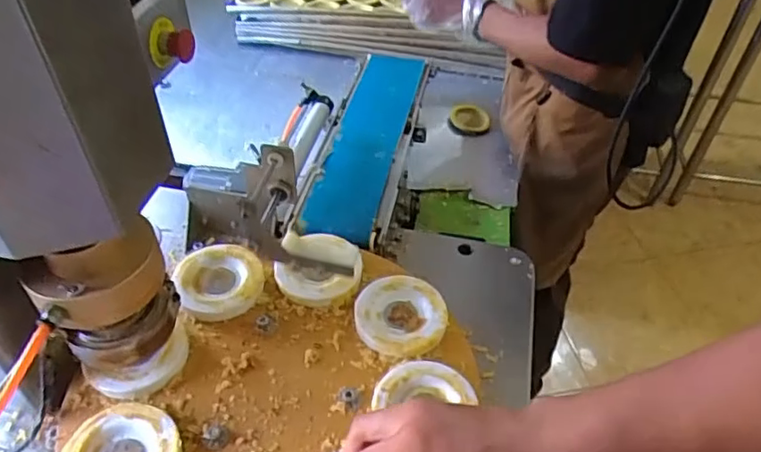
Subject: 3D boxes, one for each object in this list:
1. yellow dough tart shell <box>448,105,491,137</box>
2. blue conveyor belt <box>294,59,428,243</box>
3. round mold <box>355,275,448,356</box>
[{"bbox_3d":[0.158,-0.189,1.031,0.070,0.025,0.067,7,45,5],"label":"yellow dough tart shell"},{"bbox_3d":[-0.016,-0.144,0.886,0.096,0.022,0.454,9,45,7],"label":"blue conveyor belt"},{"bbox_3d":[0.022,0.098,0.633,0.096,0.022,0.094,1,45,-1],"label":"round mold"}]

